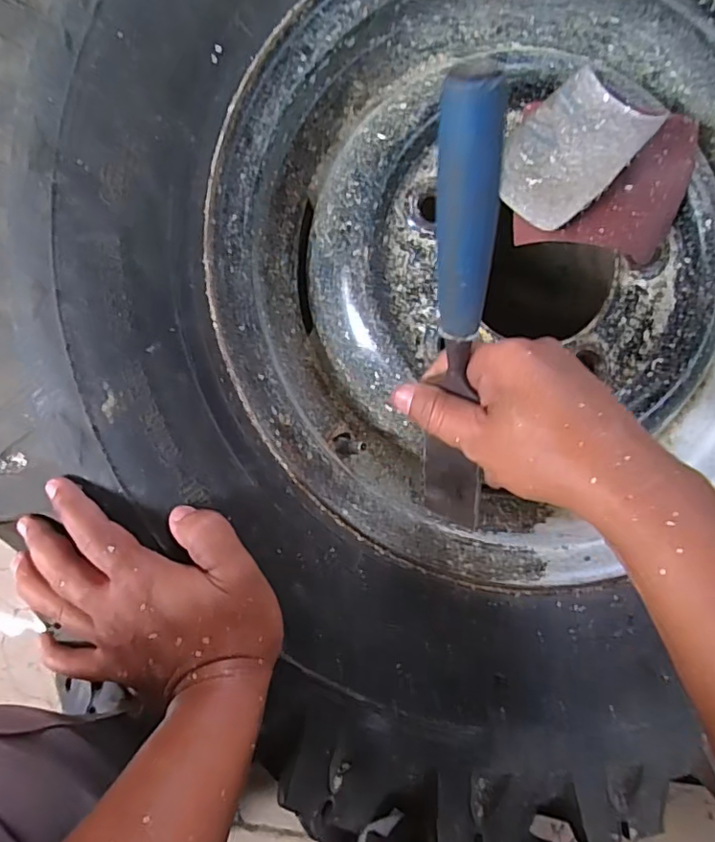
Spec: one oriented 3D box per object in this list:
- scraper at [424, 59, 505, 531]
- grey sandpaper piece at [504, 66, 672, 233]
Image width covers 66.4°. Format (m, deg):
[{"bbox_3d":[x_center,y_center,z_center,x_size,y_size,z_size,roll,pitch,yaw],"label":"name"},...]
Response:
[{"bbox_3d":[0.051,-0.029,0.271,0.025,0.023,0.250,-12,133,-7],"label":"scraper"},{"bbox_3d":[0.142,-0.180,0.365,0.098,0.012,0.073,-41,73,5],"label":"grey sandpaper piece"}]

